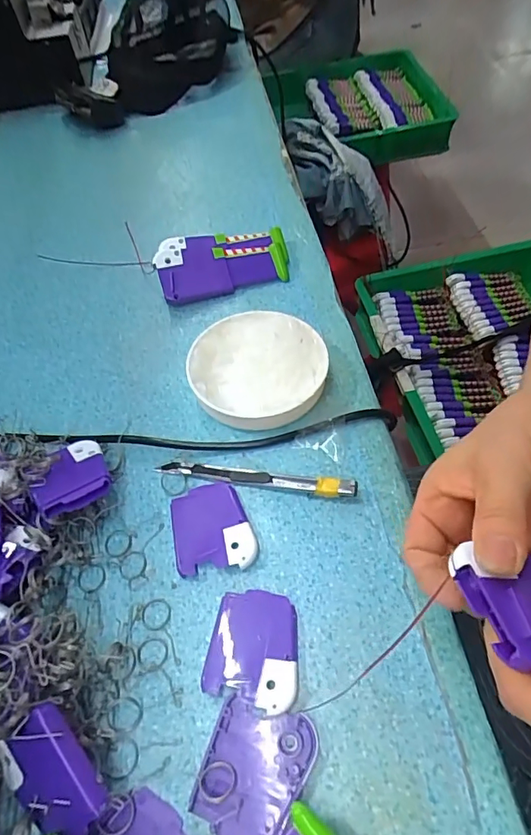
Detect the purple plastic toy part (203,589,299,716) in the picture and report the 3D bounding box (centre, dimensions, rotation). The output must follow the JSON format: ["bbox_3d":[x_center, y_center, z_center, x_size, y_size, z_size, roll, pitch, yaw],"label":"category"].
[{"bbox_3d":[-0.006,0.132,0.283,0.053,0.009,0.060,8,57,10],"label":"purple plastic toy part"}]

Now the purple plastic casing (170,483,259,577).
[{"bbox_3d":[-0.036,0.072,0.326,0.051,0.009,0.060,-12,56,-4],"label":"purple plastic casing"}]

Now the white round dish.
[{"bbox_3d":[-0.005,-0.038,0.385,0.104,0.026,0.101,-2,55,3],"label":"white round dish"}]

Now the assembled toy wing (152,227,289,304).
[{"bbox_3d":[-0.041,-0.150,0.468,0.124,0.033,0.069,-18,56,-8],"label":"assembled toy wing"}]

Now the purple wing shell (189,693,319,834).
[{"bbox_3d":[-0.005,0.182,0.252,0.052,0.005,0.059,15,58,14],"label":"purple wing shell"}]

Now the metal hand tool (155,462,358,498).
[{"bbox_3d":[-0.008,0.041,0.340,0.140,0.012,0.014,6,56,9],"label":"metal hand tool"}]

